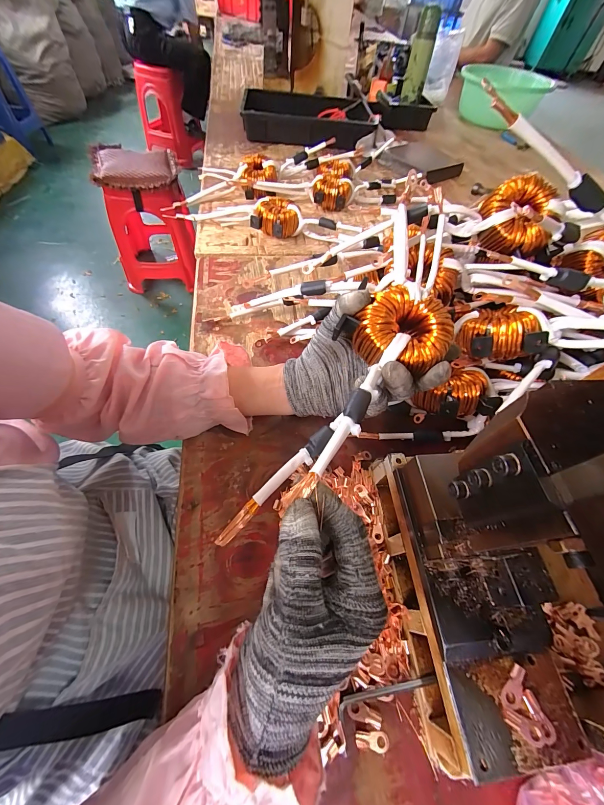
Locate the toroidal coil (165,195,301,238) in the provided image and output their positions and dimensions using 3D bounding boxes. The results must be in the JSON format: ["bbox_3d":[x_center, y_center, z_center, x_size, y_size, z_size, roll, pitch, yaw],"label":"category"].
[{"bbox_3d":[-0.114,-0.356,0.560,0.231,0.044,0.072,15,57,4],"label":"toroidal coil"}]

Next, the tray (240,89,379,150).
[{"bbox_3d":[0.016,-0.821,0.854,0.372,0.050,0.286,7,57,-2],"label":"tray"}]

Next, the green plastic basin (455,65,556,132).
[{"bbox_3d":[0.694,-1.070,1.031,0.231,0.124,0.210,-26,62,-13],"label":"green plastic basin"}]

